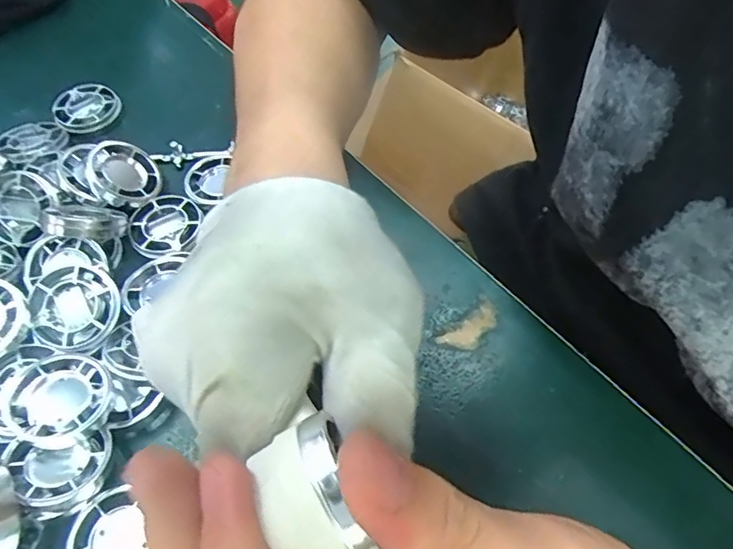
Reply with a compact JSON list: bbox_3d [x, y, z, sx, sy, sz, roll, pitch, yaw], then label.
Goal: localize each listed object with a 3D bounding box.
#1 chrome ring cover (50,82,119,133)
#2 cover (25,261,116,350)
[{"bbox_3d":[-0.177,-0.105,0.341,0.038,0.009,0.038,12,60,7],"label":"chrome ring cover"},{"bbox_3d":[-0.132,0.014,0.242,0.037,0.010,0.038,-34,65,-19],"label":"cover"}]

